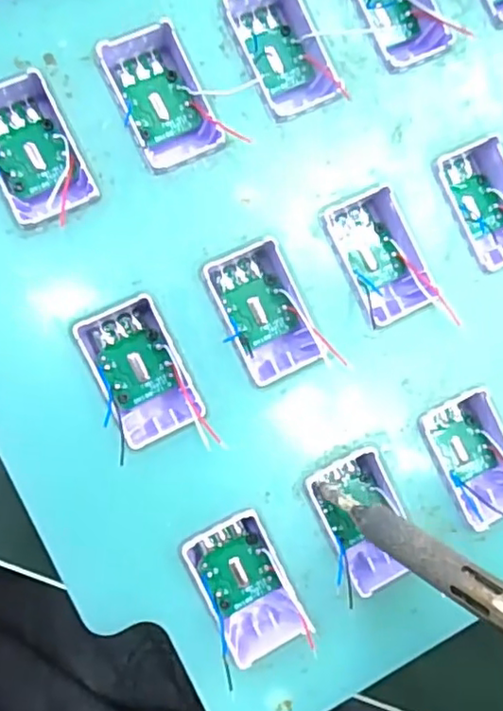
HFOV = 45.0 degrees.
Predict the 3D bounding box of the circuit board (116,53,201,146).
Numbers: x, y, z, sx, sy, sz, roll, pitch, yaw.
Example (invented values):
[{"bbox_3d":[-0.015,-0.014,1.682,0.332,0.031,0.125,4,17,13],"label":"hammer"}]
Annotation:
[{"bbox_3d":[-0.023,-0.063,0.147,0.015,0.004,0.021,-22,90,-9],"label":"circuit board"}]

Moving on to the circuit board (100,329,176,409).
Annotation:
[{"bbox_3d":[-0.027,0.003,0.144,0.014,0.004,0.017,-24,91,-9],"label":"circuit board"}]

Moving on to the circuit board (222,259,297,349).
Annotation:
[{"bbox_3d":[0.002,-0.013,0.150,0.014,0.004,0.021,-22,90,-9],"label":"circuit board"}]

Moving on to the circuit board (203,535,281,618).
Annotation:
[{"bbox_3d":[-0.003,0.053,0.146,0.015,0.004,0.017,-23,91,-9],"label":"circuit board"}]

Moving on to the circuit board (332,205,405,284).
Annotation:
[{"bbox_3d":[0.030,-0.029,0.155,0.013,0.004,0.021,-25,91,-9],"label":"circuit board"}]

